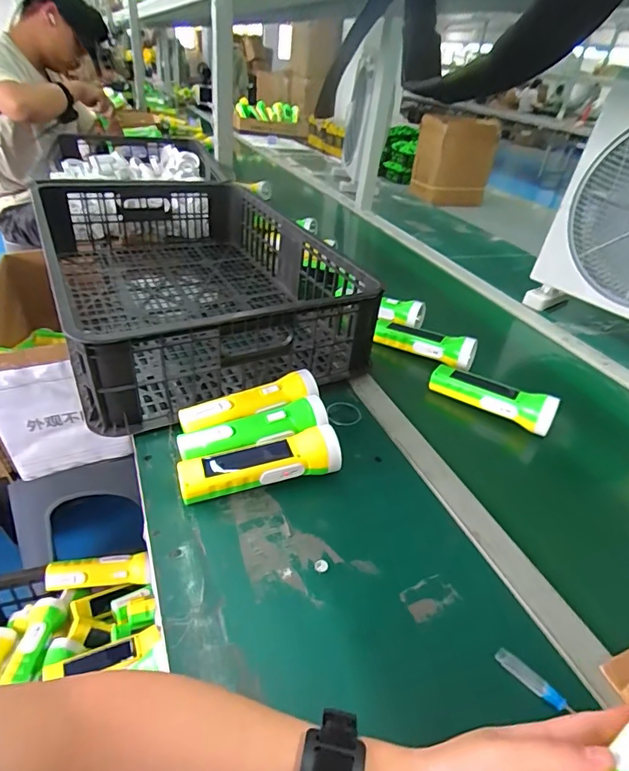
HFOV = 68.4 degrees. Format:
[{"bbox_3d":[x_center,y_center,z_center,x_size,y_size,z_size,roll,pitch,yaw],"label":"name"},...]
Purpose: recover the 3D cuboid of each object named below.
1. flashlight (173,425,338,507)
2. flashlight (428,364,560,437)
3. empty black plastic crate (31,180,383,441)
[{"bbox_3d":[-0.057,0.086,0.502,0.172,0.045,0.047,-8,37,-19],"label":"flashlight"},{"bbox_3d":[0.253,0.010,0.658,0.173,0.045,0.050,28,41,28],"label":"flashlight"},{"bbox_3d":[-0.213,-0.200,0.797,0.427,0.162,0.642,-15,40,-28],"label":"empty black plastic crate"}]

